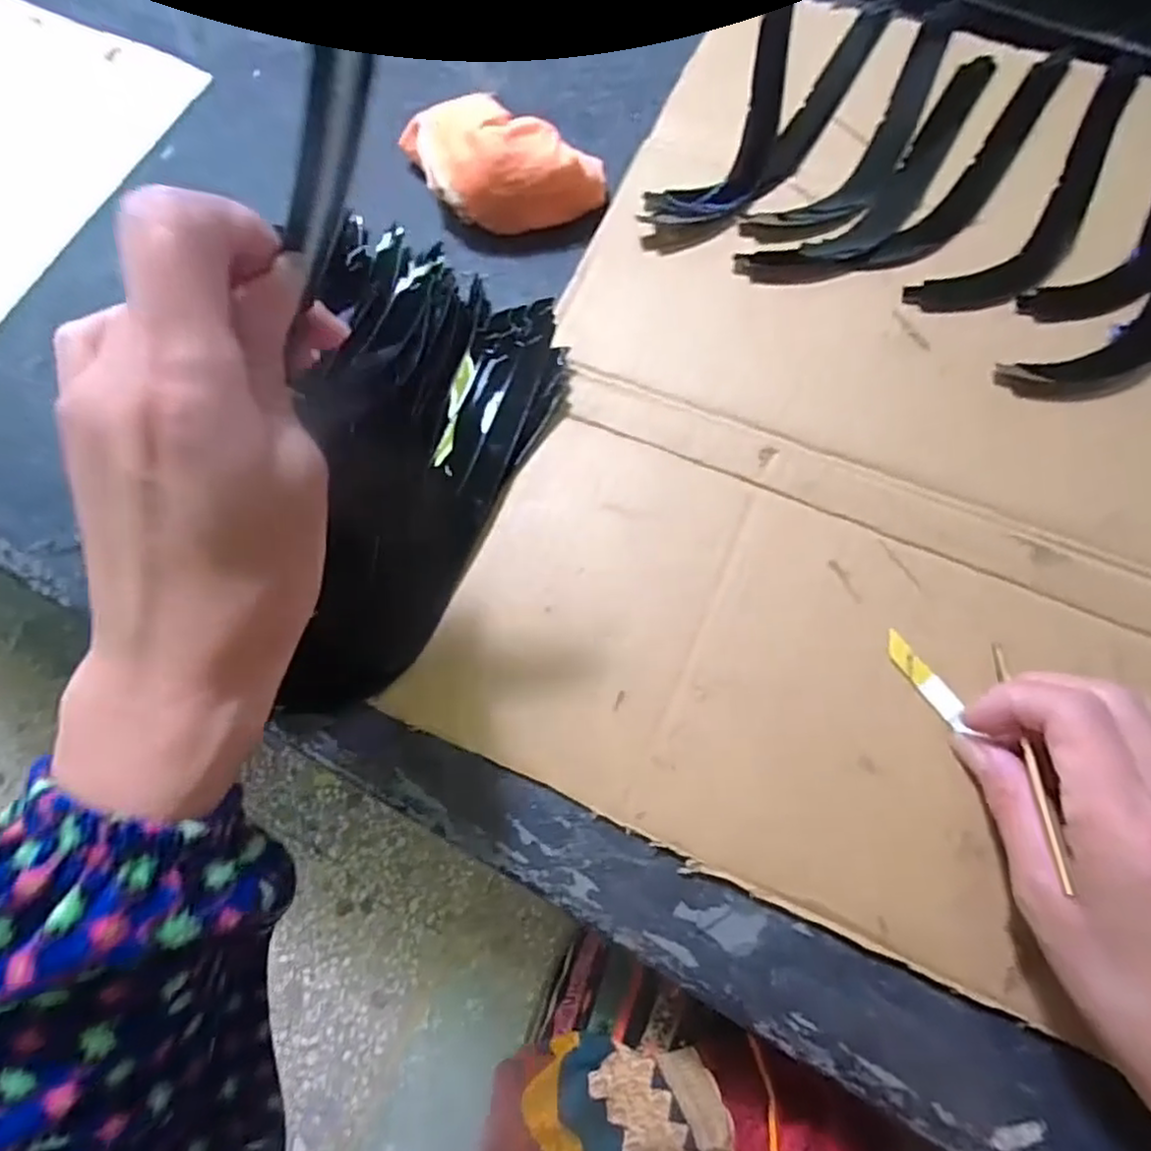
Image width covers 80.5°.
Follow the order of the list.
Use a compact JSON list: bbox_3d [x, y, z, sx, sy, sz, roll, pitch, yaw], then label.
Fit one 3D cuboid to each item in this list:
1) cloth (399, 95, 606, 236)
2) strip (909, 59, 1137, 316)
[{"bbox_3d":[-0.043,-0.212,0.359,0.114,0.049,0.056,11,76,8],"label":"cloth"},{"bbox_3d":[0.249,-0.197,0.351,0.046,0.004,0.204,41,80,15],"label":"strip"}]

